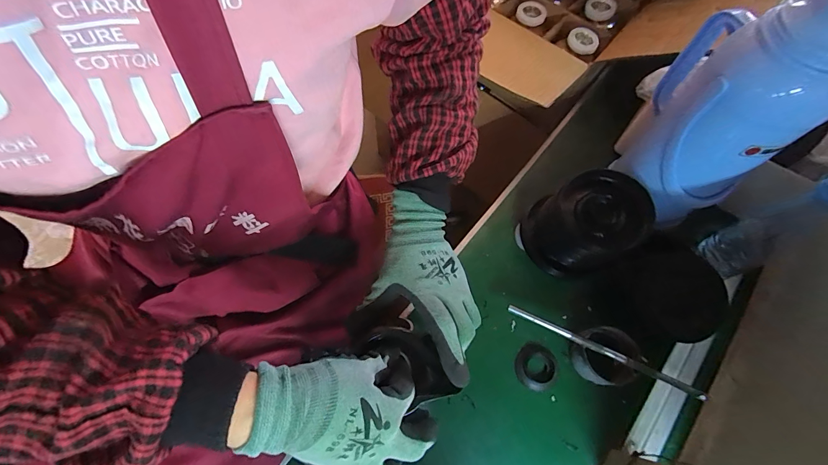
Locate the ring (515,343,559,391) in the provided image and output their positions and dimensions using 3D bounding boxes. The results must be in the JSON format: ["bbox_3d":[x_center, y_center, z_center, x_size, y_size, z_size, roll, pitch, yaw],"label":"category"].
[{"bbox_3d":[0.170,0.187,0.503,0.053,0.015,0.060,14,68,4],"label":"ring"}]

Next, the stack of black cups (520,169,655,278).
[{"bbox_3d":[0.243,-0.010,0.529,0.138,0.109,0.133,-27,71,-13],"label":"stack of black cups"}]

